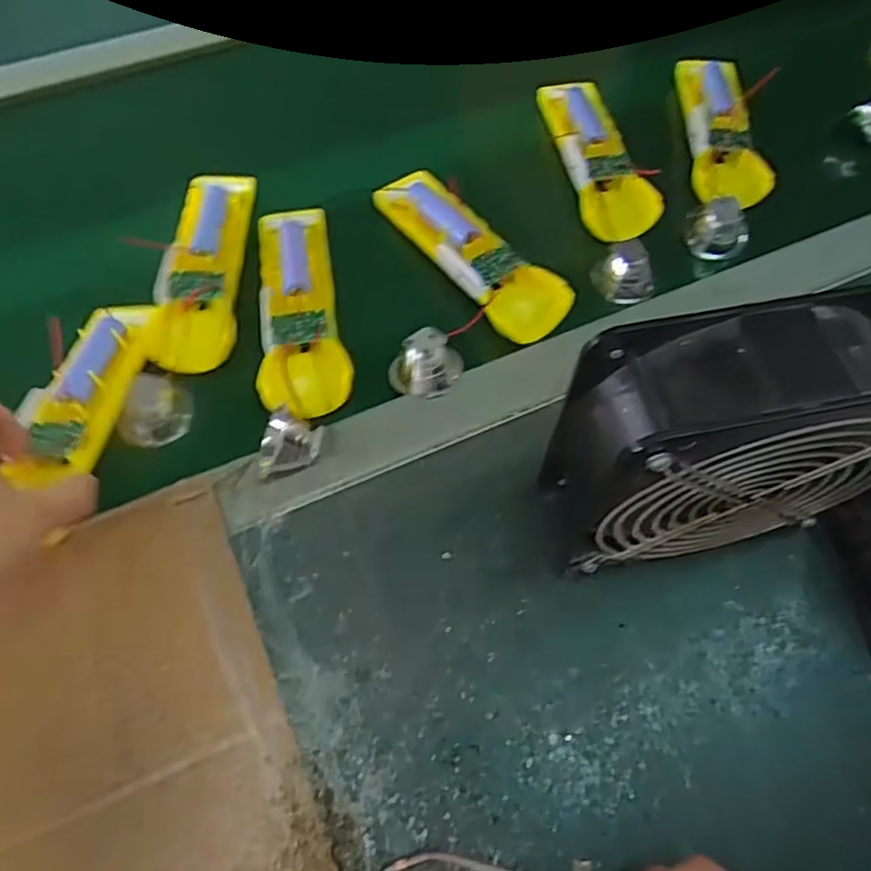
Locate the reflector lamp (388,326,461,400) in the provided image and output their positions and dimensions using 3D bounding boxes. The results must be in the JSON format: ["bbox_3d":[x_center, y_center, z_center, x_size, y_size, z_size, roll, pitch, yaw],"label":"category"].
[{"bbox_3d":[-0.006,-0.045,0.425,0.044,0.032,0.030,-5,60,-4],"label":"reflector lamp"}]

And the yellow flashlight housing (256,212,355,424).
[{"bbox_3d":[-0.086,-0.085,0.433,0.052,0.020,0.160,-7,60,-5],"label":"yellow flashlight housing"}]

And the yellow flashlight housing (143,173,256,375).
[{"bbox_3d":[-0.152,-0.113,0.454,0.047,0.026,0.157,2,60,0],"label":"yellow flashlight housing"}]

